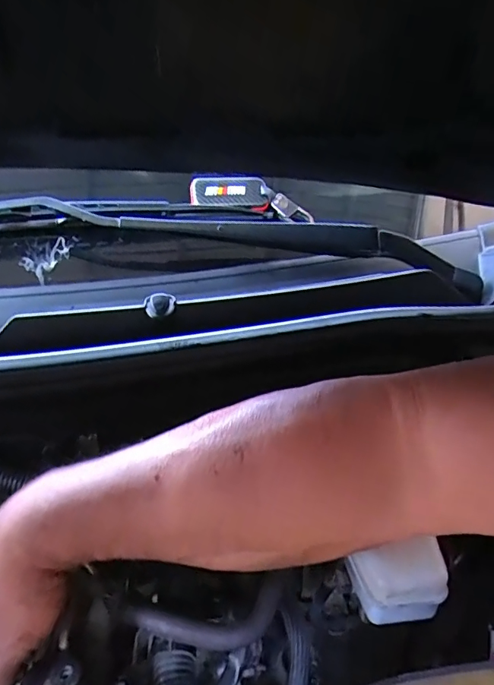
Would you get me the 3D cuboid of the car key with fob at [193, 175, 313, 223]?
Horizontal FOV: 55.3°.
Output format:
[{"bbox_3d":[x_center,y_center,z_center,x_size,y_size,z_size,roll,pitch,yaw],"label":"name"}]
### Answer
[{"bbox_3d":[0.007,-0.153,0.496,0.130,0.034,0.026,10,27,-10],"label":"car key with fob"}]

